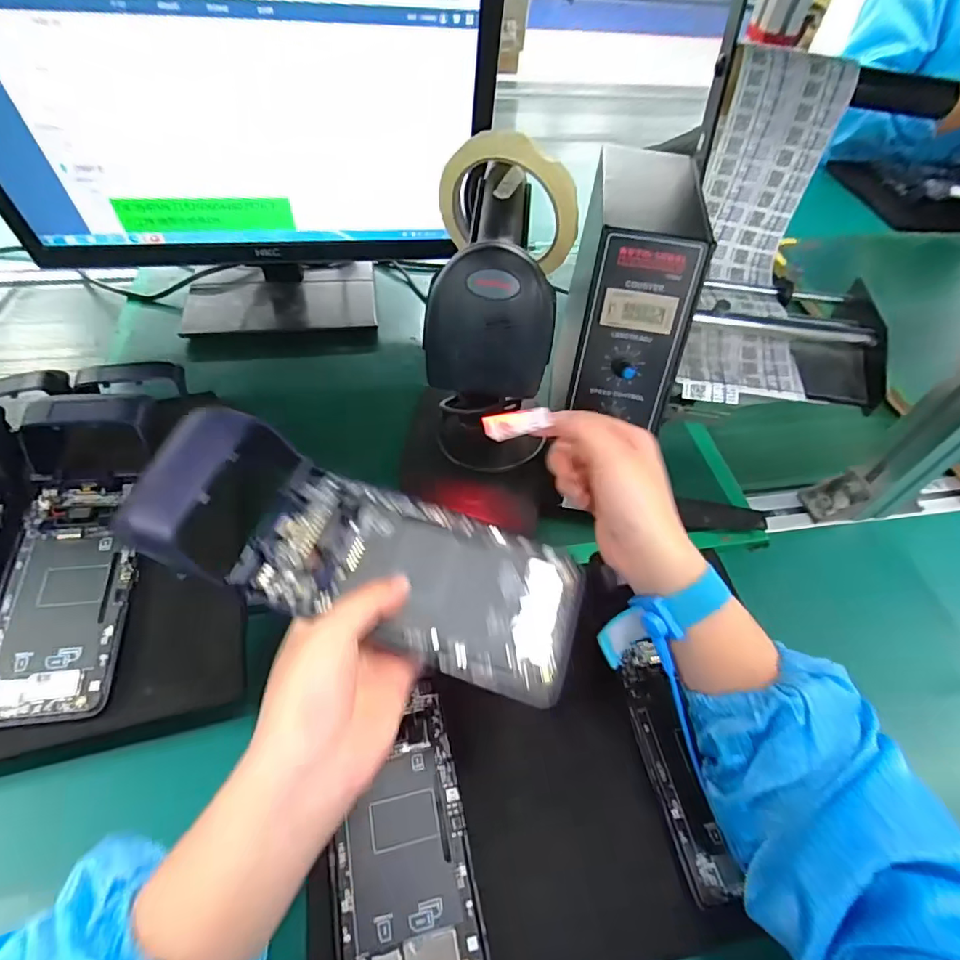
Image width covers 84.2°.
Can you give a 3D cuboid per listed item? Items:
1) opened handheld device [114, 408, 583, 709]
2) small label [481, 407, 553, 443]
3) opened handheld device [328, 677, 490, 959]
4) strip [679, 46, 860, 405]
[{"bbox_3d":[-0.055,0.038,0.270,0.217,0.033,0.082,23,52,-5],"label":"opened handheld device"},{"bbox_3d":[0.023,-0.035,0.333,0.041,0.004,0.022,-12,58,-4],"label":"small label"},{"bbox_3d":[-0.049,0.211,0.317,0.079,0.010,0.151,-8,53,-11],"label":"opened handheld device"},{"bbox_3d":[0.202,-0.177,0.403,0.082,0.065,0.244,7,92,1],"label":"strip"}]

